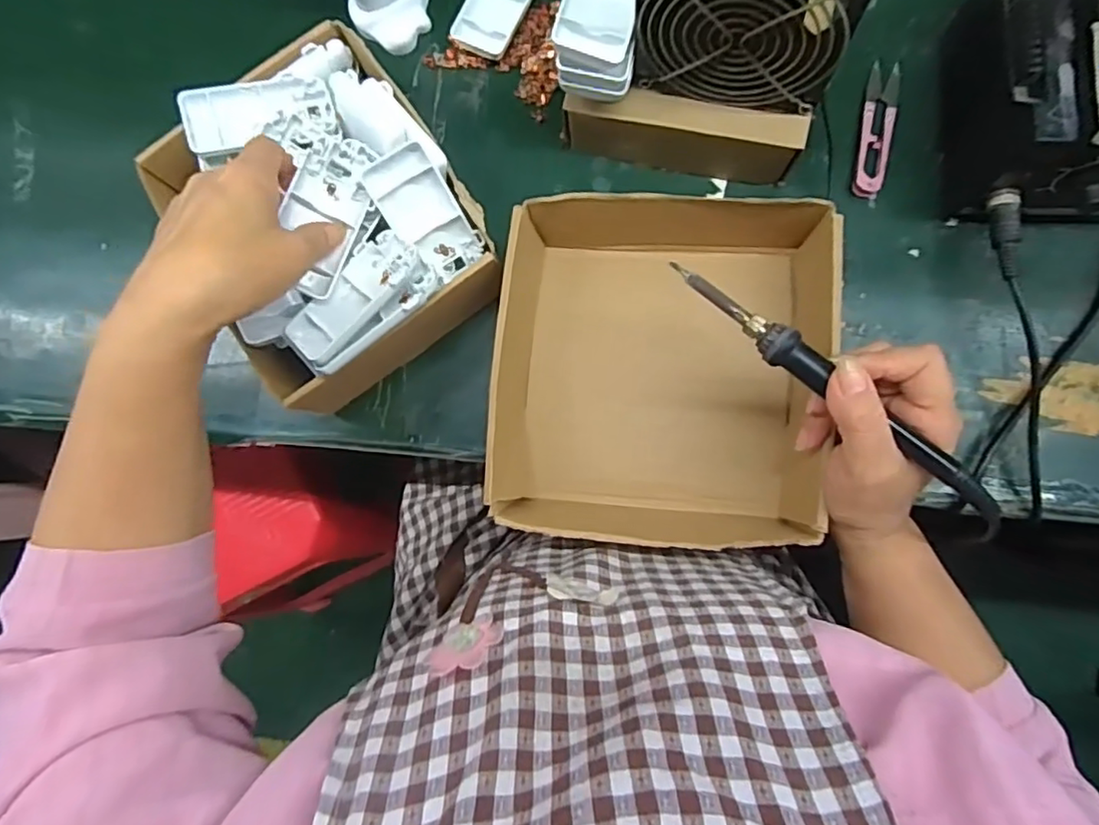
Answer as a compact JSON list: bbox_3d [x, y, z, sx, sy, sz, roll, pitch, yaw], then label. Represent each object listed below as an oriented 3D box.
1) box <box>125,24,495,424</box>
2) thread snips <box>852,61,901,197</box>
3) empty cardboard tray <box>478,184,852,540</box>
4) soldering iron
[{"bbox_3d":[-0.153,-0.136,0.421,0.174,0.100,0.211,-32,83,2],"label":"box"},{"bbox_3d":[0.242,-0.209,0.439,0.022,0.011,0.104,11,86,7],"label":"thread snips"},{"bbox_3d":[0.076,-0.022,0.402,0.211,0.075,0.222,2,85,6],"label":"empty cardboard tray"},{"bbox_3d":[0.153,-0.012,0.325,0.218,0.024,0.019,42,90,12],"label":"soldering iron"}]

